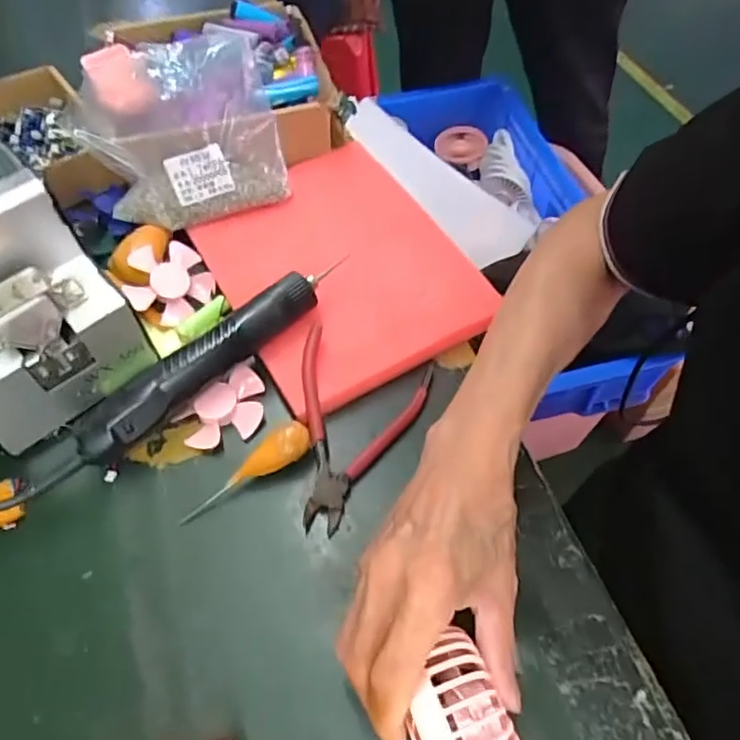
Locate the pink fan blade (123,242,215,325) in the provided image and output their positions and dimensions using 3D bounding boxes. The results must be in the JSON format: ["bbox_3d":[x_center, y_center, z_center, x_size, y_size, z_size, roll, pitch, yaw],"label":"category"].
[{"bbox_3d":[-0.169,-0.076,0.499,0.070,0.011,0.072,6,74,-21],"label":"pink fan blade"}]

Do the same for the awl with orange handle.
[{"bbox_3d":[-0.086,0.072,0.410,0.101,0.017,0.021,-36,63,2],"label":"awl with orange handle"}]

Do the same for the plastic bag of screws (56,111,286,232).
[{"bbox_3d":[-0.165,-0.186,0.535,0.172,0.063,0.088,-14,59,-7],"label":"plastic bag of screws"}]

